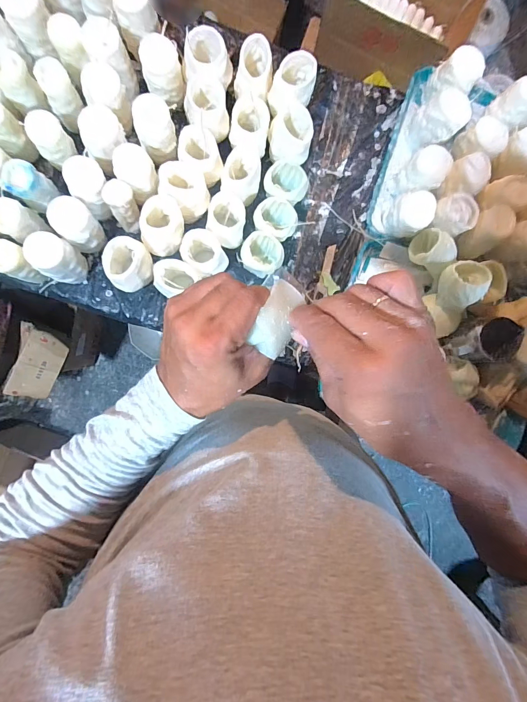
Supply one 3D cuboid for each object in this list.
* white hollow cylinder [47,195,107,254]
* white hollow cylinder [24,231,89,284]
[{"bbox_3d":[-0.314,-0.214,0.585,0.060,0.084,0.072,-36,94,-3],"label":"white hollow cylinder"},{"bbox_3d":[-0.348,-0.155,0.579,0.059,0.103,0.064,0,91,-5],"label":"white hollow cylinder"}]

